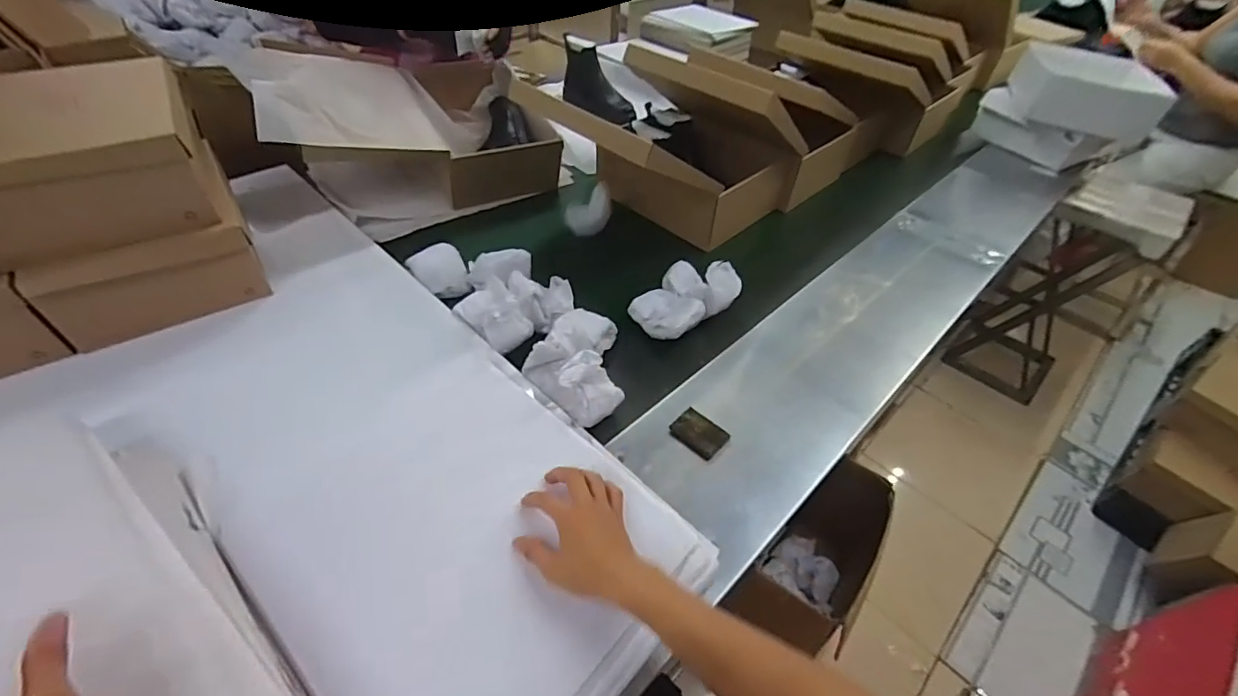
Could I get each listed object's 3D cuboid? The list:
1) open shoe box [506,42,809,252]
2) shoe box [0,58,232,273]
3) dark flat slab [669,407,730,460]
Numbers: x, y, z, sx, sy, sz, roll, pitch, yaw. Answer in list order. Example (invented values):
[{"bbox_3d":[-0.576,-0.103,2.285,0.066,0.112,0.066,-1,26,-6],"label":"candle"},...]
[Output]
[{"bbox_3d":[0.101,-0.384,1.041,0.474,0.307,0.342,-31,55,-28],"label":"open shoe box"},{"bbox_3d":[-0.733,-0.263,0.725,0.256,0.138,0.276,-24,51,-23],"label":"shoe box"},{"bbox_3d":[0.110,0.114,0.712,0.070,0.007,0.058,32,53,26],"label":"dark flat slab"}]

